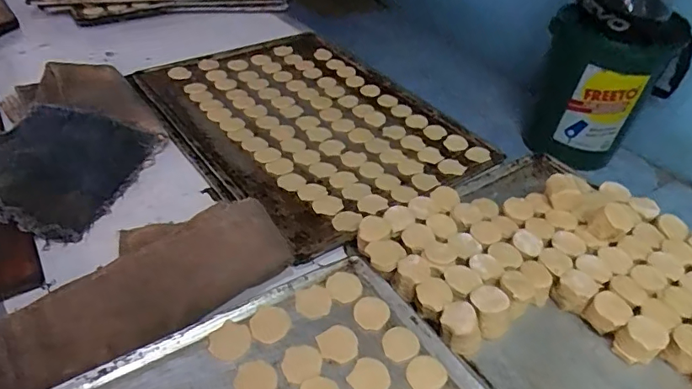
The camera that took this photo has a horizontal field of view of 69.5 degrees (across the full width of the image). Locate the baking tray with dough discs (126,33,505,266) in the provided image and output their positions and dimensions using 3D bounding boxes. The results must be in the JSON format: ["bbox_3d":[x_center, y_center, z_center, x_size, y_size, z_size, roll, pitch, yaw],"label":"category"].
[{"bbox_3d":[-0.057,-0.109,0.697,0.341,0.019,0.436,-24,48,-31],"label":"baking tray with dough discs"}]

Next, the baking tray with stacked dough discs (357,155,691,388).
[{"bbox_3d":[0.248,0.111,0.456,0.316,0.051,0.461,-20,46,-29],"label":"baking tray with stacked dough discs"}]

